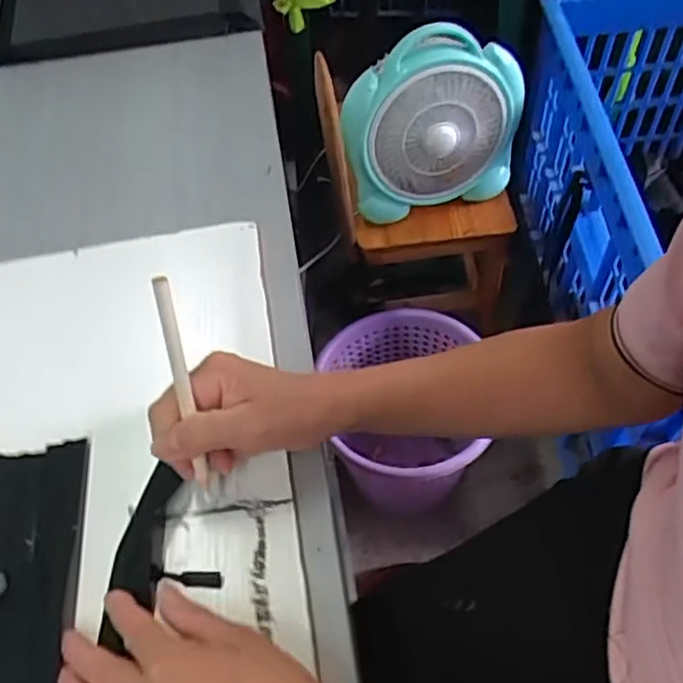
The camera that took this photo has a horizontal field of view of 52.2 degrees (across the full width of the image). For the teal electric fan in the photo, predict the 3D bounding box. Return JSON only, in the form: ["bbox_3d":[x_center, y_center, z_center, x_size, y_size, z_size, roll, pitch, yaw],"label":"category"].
[{"bbox_3d":[0.118,-0.283,0.913,0.239,0.214,0.095,-18,57,-8],"label":"teal electric fan"}]

